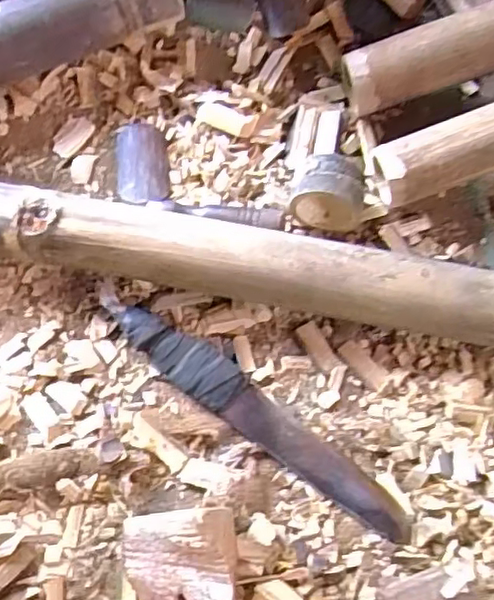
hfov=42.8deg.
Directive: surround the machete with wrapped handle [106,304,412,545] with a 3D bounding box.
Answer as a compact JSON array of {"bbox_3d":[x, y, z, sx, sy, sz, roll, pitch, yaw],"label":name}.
[{"bbox_3d":[0.007,0.085,0.463,0.263,0.021,0.036,36,75,11],"label":"machete with wrapped handle"}]

